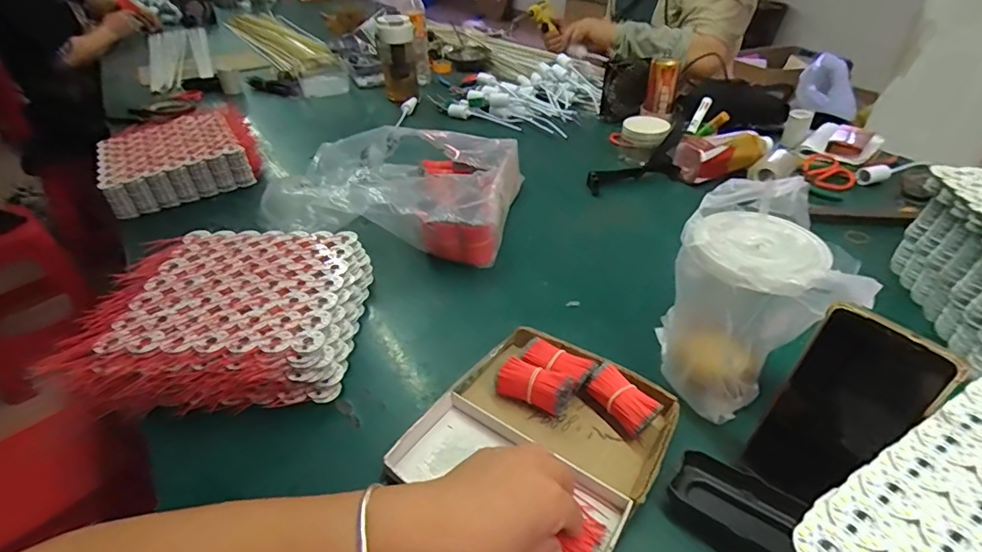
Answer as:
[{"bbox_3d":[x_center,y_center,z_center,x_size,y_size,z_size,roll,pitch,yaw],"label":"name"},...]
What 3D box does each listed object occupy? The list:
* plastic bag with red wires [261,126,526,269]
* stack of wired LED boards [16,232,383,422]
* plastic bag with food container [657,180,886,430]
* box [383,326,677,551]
[{"bbox_3d":[-0.146,-0.164,0.820,0.380,0.111,0.359,7,39,11],"label":"plastic bag with red wires"},{"bbox_3d":[-0.295,0.046,0.576,0.271,0.087,0.250,-3,38,-1],"label":"stack of wired LED boards"},{"bbox_3d":[0.239,0.026,0.461,0.135,0.180,0.175,11,40,16],"label":"plastic bag with food container"},{"bbox_3d":[0.044,0.140,0.436,0.191,0.043,0.205,26,46,31],"label":"box"}]

